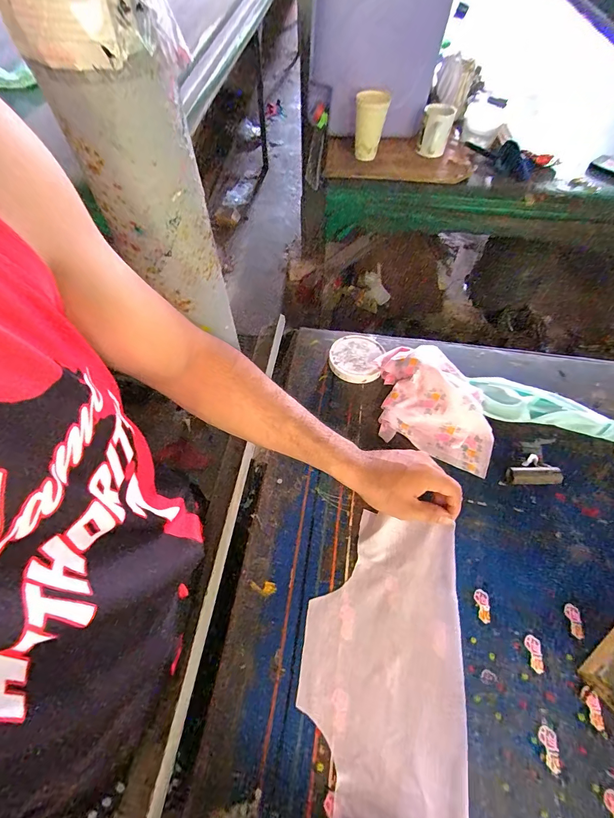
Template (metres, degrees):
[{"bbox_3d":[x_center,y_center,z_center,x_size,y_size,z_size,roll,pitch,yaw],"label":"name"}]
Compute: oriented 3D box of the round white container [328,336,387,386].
[{"bbox_3d":[0.081,-0.088,0.587,0.084,0.012,0.093,14,59,6],"label":"round white container"}]

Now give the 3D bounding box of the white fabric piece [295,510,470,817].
[{"bbox_3d":[0.078,0.270,0.373,0.162,0.017,0.303,7,59,5],"label":"white fabric piece"}]

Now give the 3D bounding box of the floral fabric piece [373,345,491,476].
[{"bbox_3d":[0.191,-0.018,0.524,0.192,0.060,0.164,20,60,10],"label":"floral fabric piece"}]

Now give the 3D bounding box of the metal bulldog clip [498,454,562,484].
[{"bbox_3d":[0.304,0.084,0.489,0.079,0.017,0.039,0,58,-3],"label":"metal bulldog clip"}]

